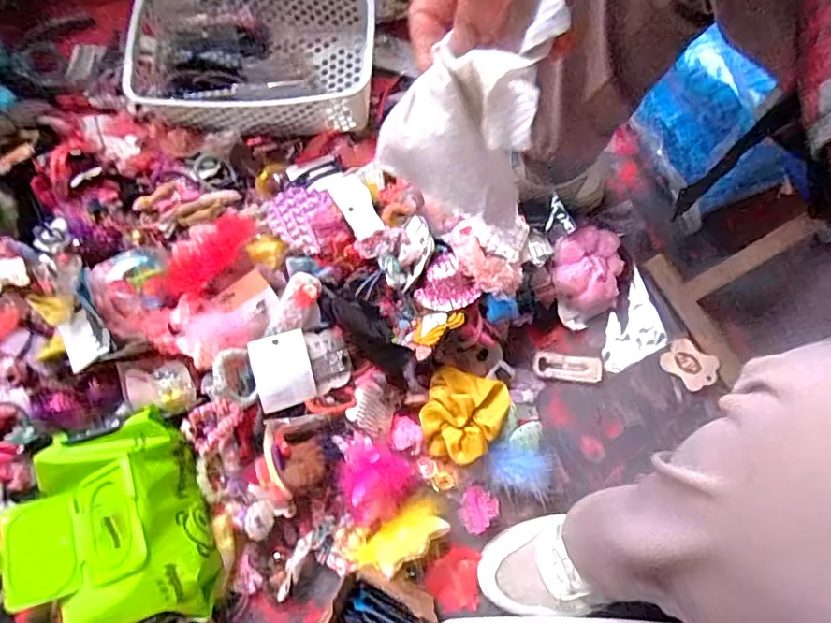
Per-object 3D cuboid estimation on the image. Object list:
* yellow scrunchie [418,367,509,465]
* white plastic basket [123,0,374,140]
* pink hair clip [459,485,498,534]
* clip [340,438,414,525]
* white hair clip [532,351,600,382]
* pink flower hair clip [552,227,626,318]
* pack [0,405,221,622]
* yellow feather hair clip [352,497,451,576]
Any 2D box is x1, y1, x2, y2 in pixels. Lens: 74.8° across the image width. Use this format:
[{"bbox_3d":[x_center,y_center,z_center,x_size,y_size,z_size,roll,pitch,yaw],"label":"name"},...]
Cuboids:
[{"bbox_3d":[0.048,0.110,0.572,0.080,0.043,0.091,18,74,6],"label":"yellow scrunchie"},{"bbox_3d":[-0.213,-0.327,0.693,0.321,0.092,0.208,-3,72,0],"label":"white plastic basket"},{"bbox_3d":[0.064,0.206,0.565,0.035,0.015,0.042,29,75,9],"label":"pink hair clip"},{"bbox_3d":[-0.040,0.173,0.544,0.070,0.052,0.077,18,73,6],"label":"clip"},{"bbox_3d":[0.173,0.063,0.620,0.075,0.008,0.030,5,72,2],"label":"white hair clip"},{"bbox_3d":[0.195,-0.054,0.633,0.094,0.038,0.094,3,80,-18],"label":"pink flower hair clip"},{"bbox_3d":[-0.277,0.203,0.503,0.150,0.080,0.195,-24,74,-7],"label":"pack"},{"bbox_3d":[-0.017,0.223,0.540,0.099,0.039,0.049,-34,75,-9],"label":"yellow feather hair clip"}]

